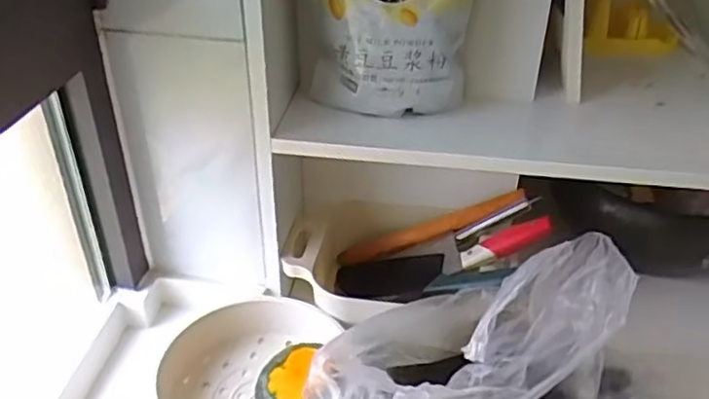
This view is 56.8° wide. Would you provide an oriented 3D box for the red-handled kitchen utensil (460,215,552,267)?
[{"bbox_3d":[0.183,0.051,0.794,0.114,0.029,0.023,-27,28,21],"label":"red-handled kitchen utensil"}]

